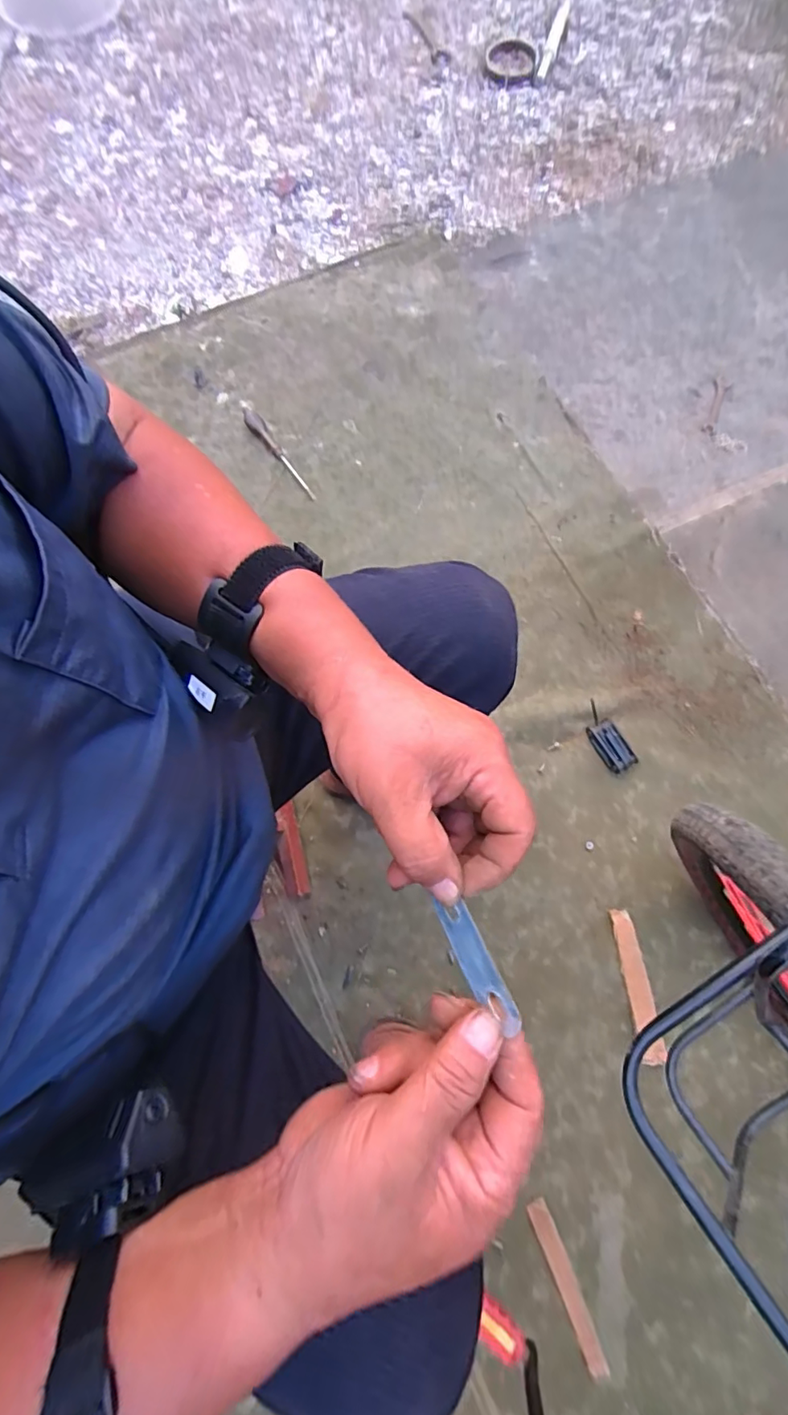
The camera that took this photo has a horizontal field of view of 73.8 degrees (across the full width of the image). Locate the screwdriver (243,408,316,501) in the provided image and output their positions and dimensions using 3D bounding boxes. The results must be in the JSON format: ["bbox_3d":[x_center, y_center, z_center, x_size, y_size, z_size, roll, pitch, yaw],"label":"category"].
[{"bbox_3d":[-0.228,-0.499,1.035,0.030,0.020,0.259,-33,77,-10],"label":"screwdriver"}]

